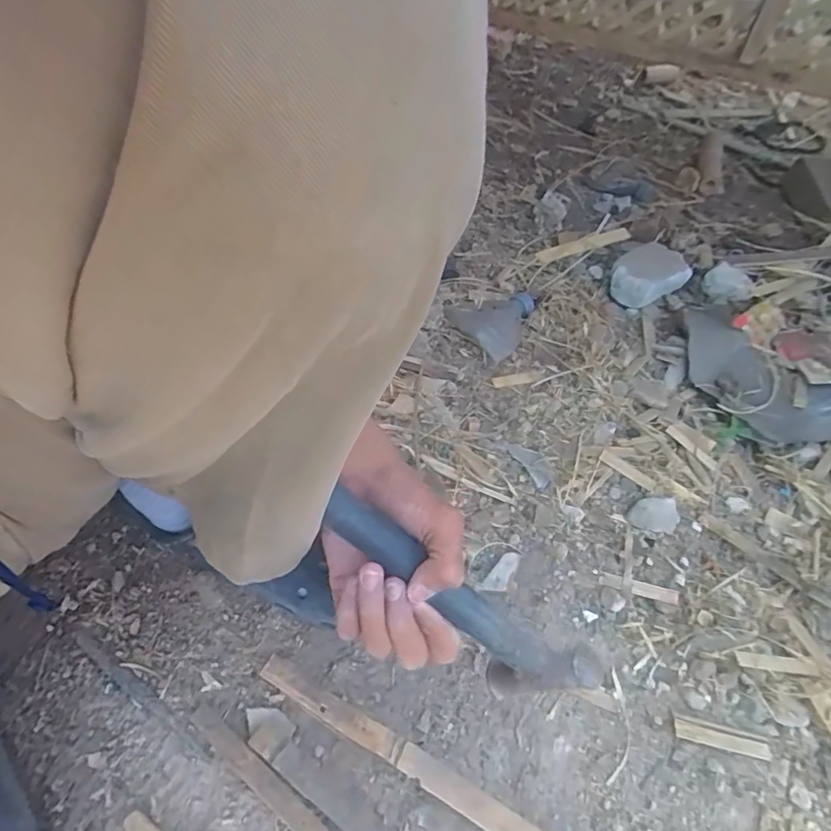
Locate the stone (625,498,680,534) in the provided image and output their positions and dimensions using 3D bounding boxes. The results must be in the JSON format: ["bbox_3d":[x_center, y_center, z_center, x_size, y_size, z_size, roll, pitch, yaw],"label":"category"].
[{"bbox_3d":[0.247,0.105,0.548,0.062,0.015,0.034,-5,52,-9],"label":"stone"}]

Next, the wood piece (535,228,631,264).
[{"bbox_3d":[0.275,-0.280,0.858,0.191,0.007,0.032,-23,57,-21],"label":"wood piece"}]

